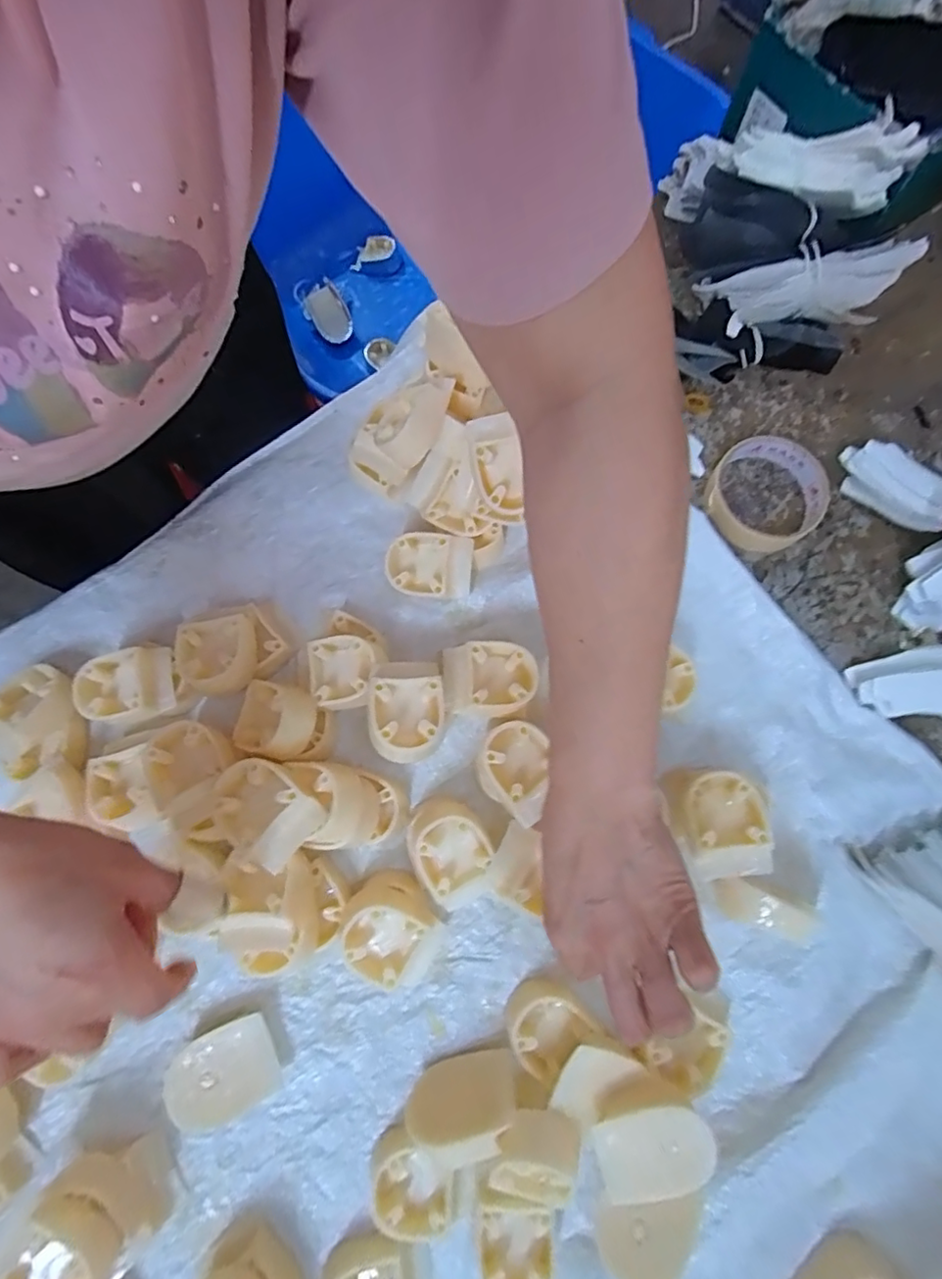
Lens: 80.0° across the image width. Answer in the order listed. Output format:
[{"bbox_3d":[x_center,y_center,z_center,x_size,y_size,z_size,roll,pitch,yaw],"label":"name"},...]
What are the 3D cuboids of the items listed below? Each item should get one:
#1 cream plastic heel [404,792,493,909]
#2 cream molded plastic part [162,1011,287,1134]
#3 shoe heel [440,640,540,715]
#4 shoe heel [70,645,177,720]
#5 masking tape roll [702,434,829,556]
[{"bbox_3d":[-0.012,0.138,0.365,0.048,0.041,0.069,-31,78,-7],"label":"cream plastic heel"},{"bbox_3d":[-0.151,0.265,0.345,0.063,0.023,0.049,-27,77,-6],"label":"cream molded plastic part"},{"bbox_3d":[0.013,0.027,0.387,0.062,0.045,0.055,-5,76,-1],"label":"shoe heel"},{"bbox_3d":[-0.237,0.033,0.393,0.061,0.035,0.045,-12,76,-2],"label":"shoe heel"},{"bbox_3d":[0.226,-0.108,0.429,0.085,0.022,0.094,31,78,8],"label":"masking tape roll"}]

